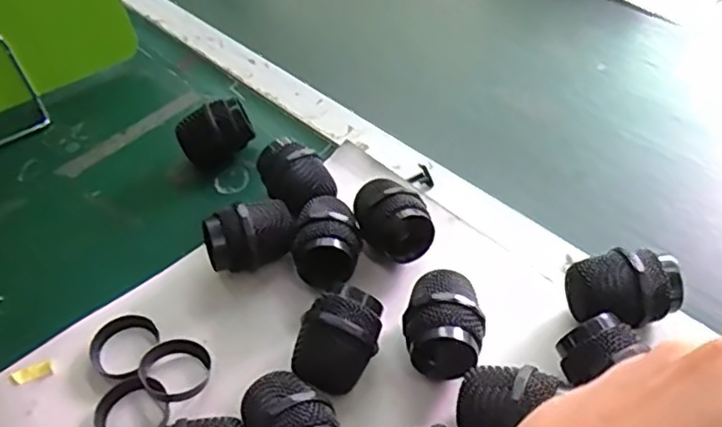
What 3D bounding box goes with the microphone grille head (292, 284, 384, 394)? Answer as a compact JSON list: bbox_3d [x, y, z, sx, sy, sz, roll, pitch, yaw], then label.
[{"bbox_3d":[-0.014,0.078,0.385,0.048,0.048,0.057,5,48,13],"label":"microphone grille head"}]

